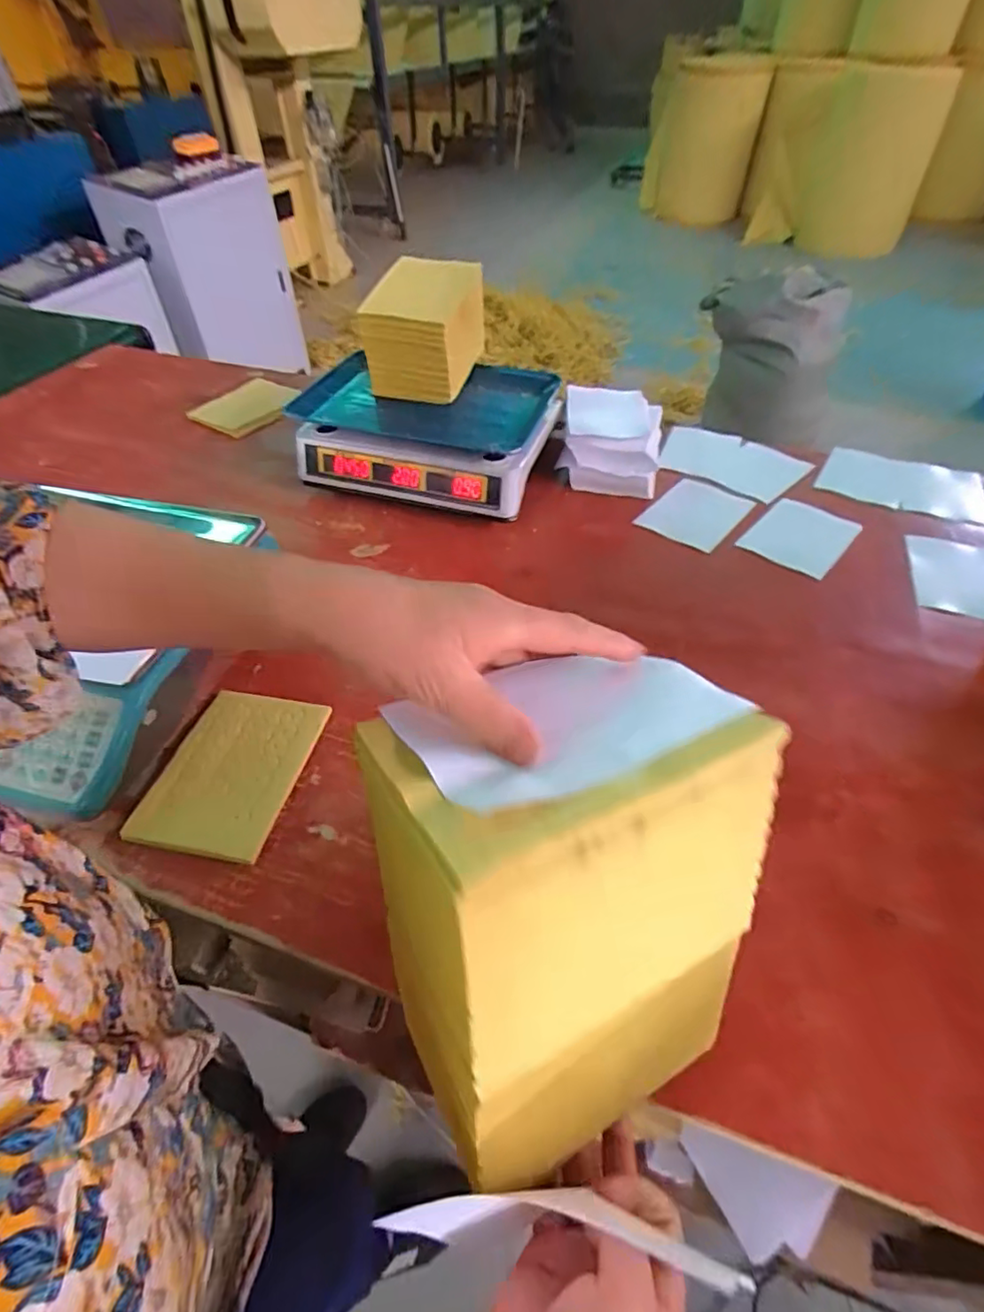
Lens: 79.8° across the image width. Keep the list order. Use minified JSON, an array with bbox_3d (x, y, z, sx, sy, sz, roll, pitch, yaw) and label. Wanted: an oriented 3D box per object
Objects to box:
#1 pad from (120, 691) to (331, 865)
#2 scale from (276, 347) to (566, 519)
[{"bbox_3d":[-0.231,0.101,0.527,0.118,0.011,0.161,10,48,10],"label":"pad"},{"bbox_3d":[-0.086,-0.331,0.881,0.335,0.123,0.282,13,49,12],"label":"scale"}]

